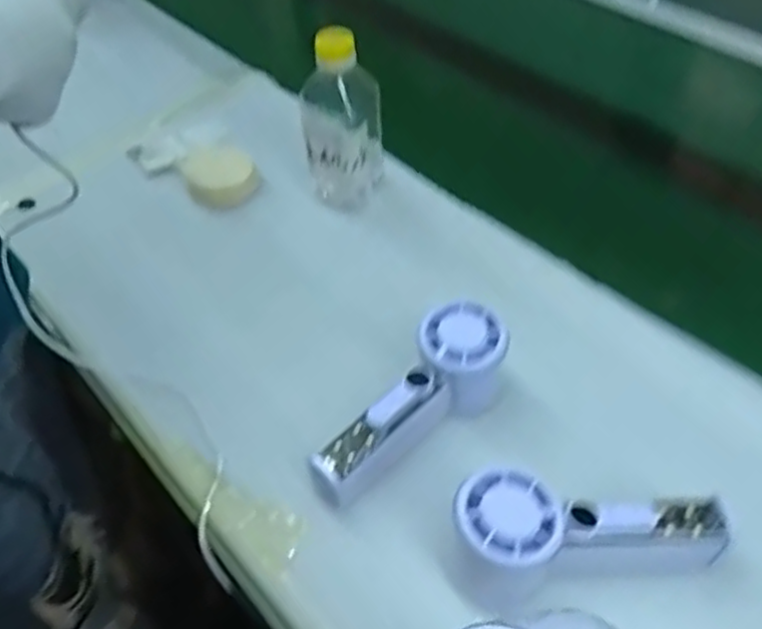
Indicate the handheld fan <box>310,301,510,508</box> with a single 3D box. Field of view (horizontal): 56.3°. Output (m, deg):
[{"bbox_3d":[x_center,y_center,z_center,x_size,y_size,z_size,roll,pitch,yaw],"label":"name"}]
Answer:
[{"bbox_3d":[0.022,0.058,0.446,0.049,0.055,0.147,32,57,28],"label":"handheld fan"}]

